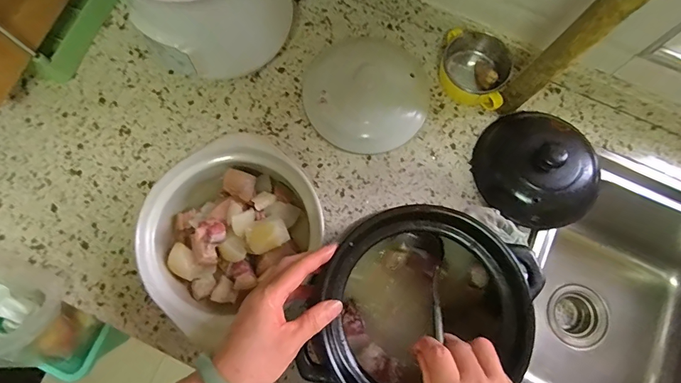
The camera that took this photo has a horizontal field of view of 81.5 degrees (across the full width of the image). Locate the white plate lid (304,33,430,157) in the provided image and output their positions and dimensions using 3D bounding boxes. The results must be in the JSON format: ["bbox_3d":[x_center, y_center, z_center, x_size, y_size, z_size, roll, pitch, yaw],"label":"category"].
[{"bbox_3d":[0.040,-0.153,0.576,0.180,0.045,0.184,0,77,-1],"label":"white plate lid"}]

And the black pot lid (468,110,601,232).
[{"bbox_3d":[0.275,-0.036,0.546,0.164,0.060,0.148,32,78,6],"label":"black pot lid"}]

